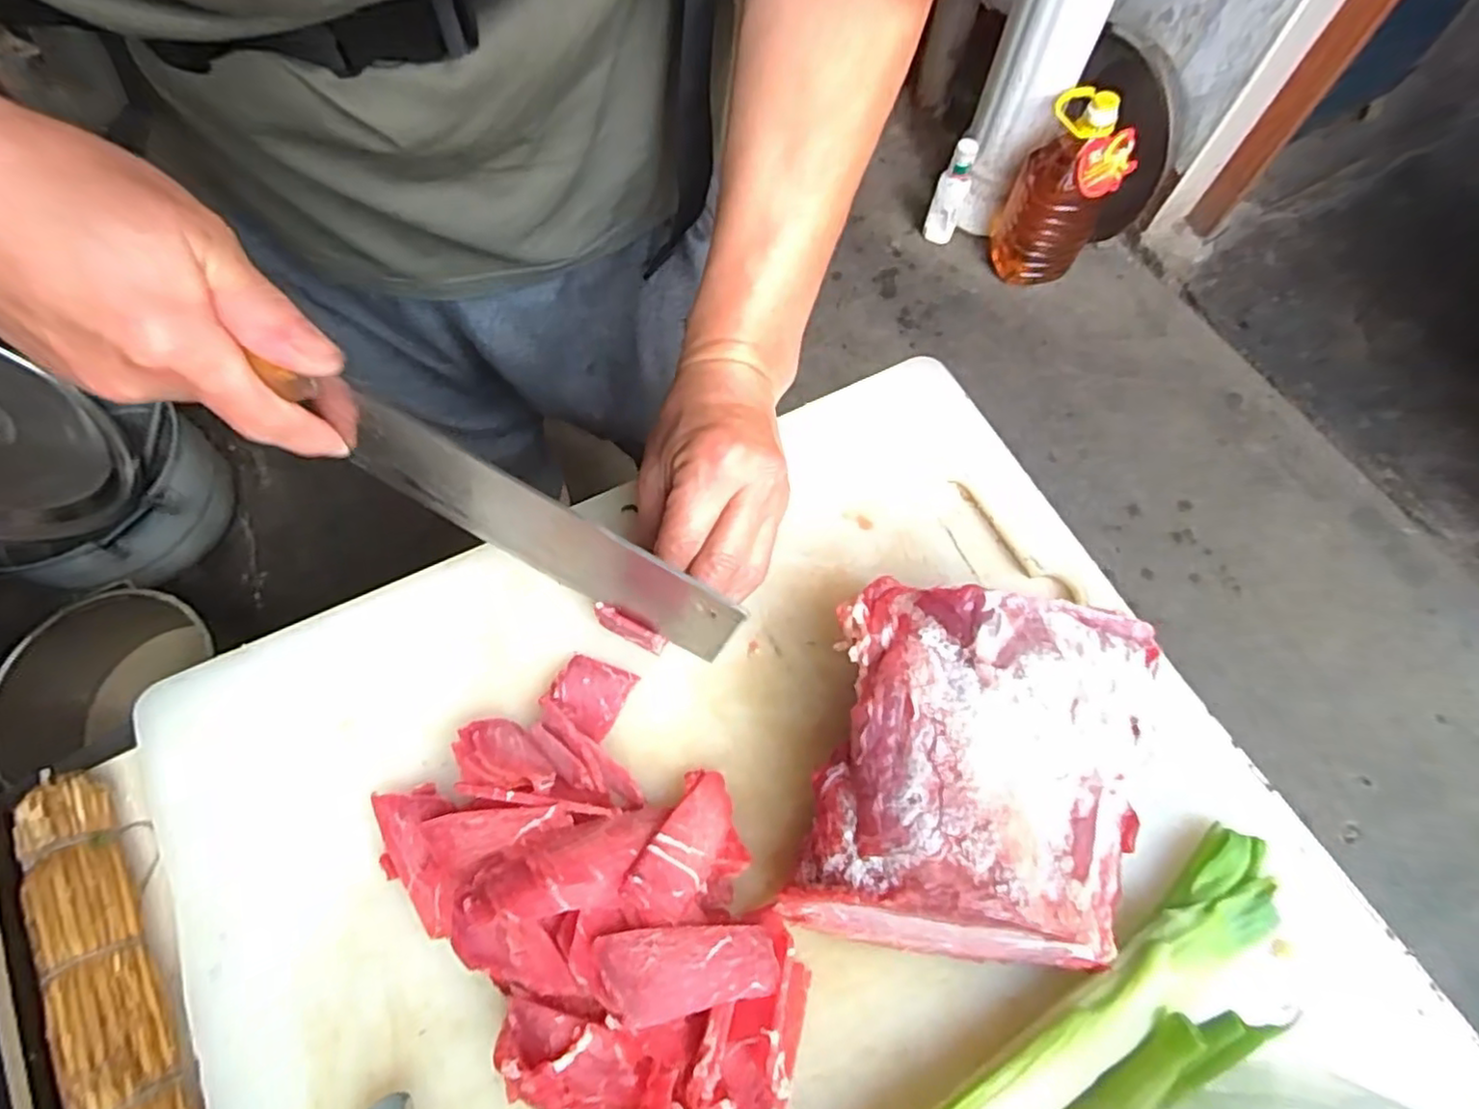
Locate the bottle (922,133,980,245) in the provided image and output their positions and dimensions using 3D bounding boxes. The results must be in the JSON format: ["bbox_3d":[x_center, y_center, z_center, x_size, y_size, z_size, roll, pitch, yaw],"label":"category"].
[{"bbox_3d":[0.425,-0.722,1.379,0.063,0.190,0.061,18,69,7],"label":"bottle"}]

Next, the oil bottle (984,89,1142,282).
[{"bbox_3d":[0.608,-0.684,1.300,0.178,0.328,0.152,26,70,10],"label":"oil bottle"}]

